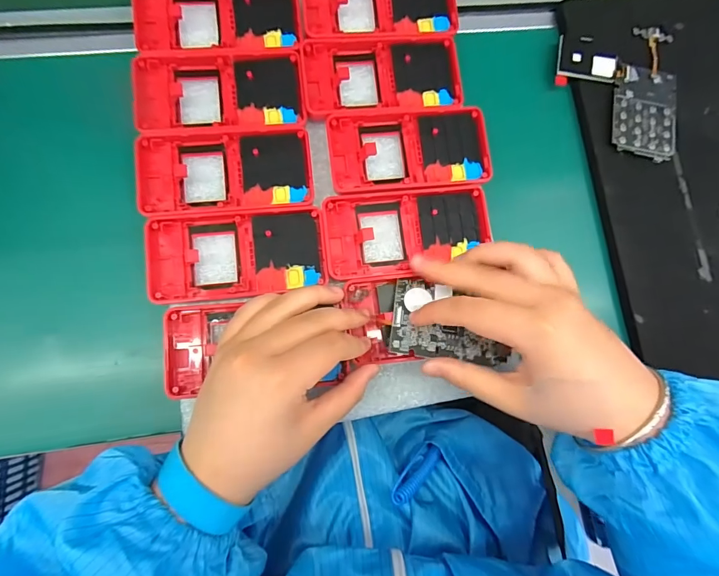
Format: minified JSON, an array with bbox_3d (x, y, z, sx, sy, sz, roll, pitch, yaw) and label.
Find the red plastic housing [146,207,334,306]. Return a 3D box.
[{"bbox_3d":[-0.085,-0.025,0.285,0.120,0.012,0.060,-6,84,-5],"label":"red plastic housing"}]

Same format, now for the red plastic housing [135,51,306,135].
[{"bbox_3d":[-0.103,-0.147,0.301,0.121,0.011,0.062,-7,84,-5],"label":"red plastic housing"}]

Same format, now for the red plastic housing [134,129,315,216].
[{"bbox_3d":[-0.097,-0.085,0.294,0.121,0.009,0.059,-5,84,-5],"label":"red plastic housing"}]

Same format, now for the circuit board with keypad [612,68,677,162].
[{"bbox_3d":[0.235,-0.144,0.331,0.053,0.005,0.078,8,83,-3],"label":"circuit board with keypad"}]

